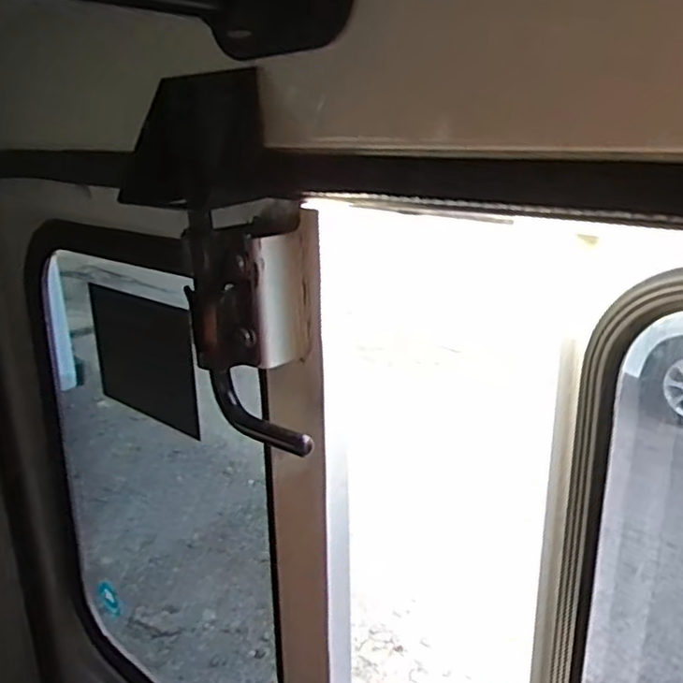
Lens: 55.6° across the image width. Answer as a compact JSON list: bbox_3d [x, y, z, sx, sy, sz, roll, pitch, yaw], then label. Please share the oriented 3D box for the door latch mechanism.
[{"bbox_3d":[-0.043,-0.009,0.300,0.052,0.100,0.056,-4,18,-15],"label":"door latch mechanism"}]

